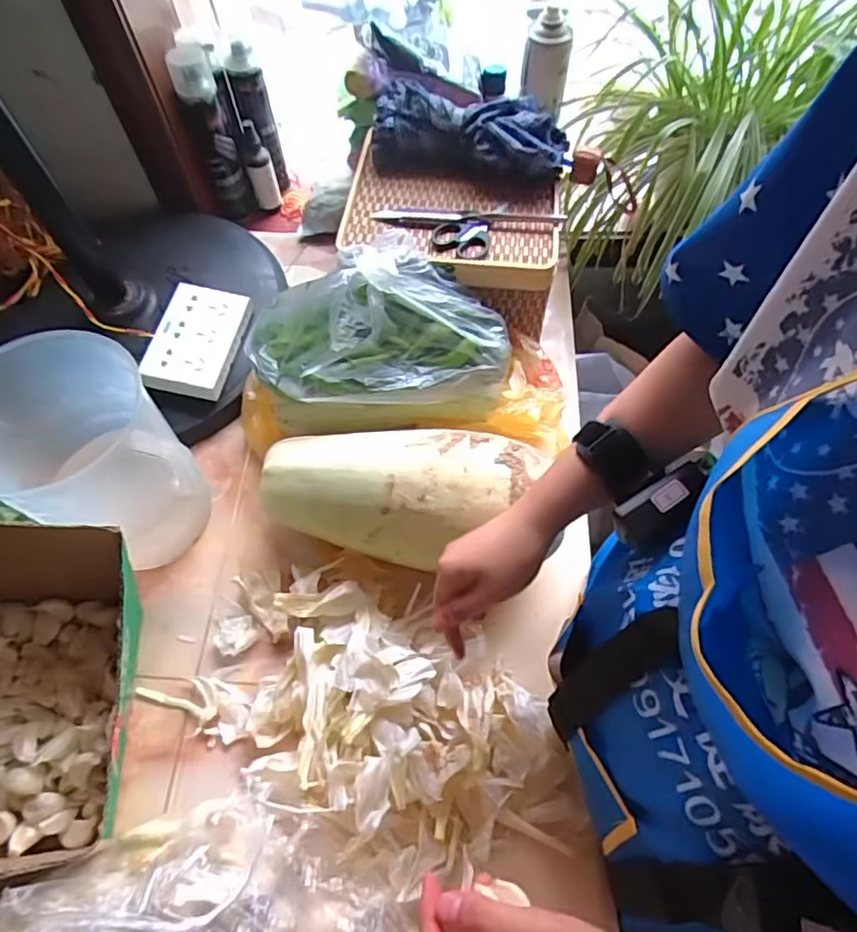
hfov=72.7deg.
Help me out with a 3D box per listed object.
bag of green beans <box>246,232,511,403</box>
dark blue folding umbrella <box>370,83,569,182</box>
[{"bbox_3d":[-0.054,-0.151,0.595,0.258,0.122,0.134,-9,61,-4],"label":"bag of green beans"},{"bbox_3d":[0.044,-0.374,0.663,0.218,0.069,0.069,13,62,8],"label":"dark blue folding umbrella"}]

